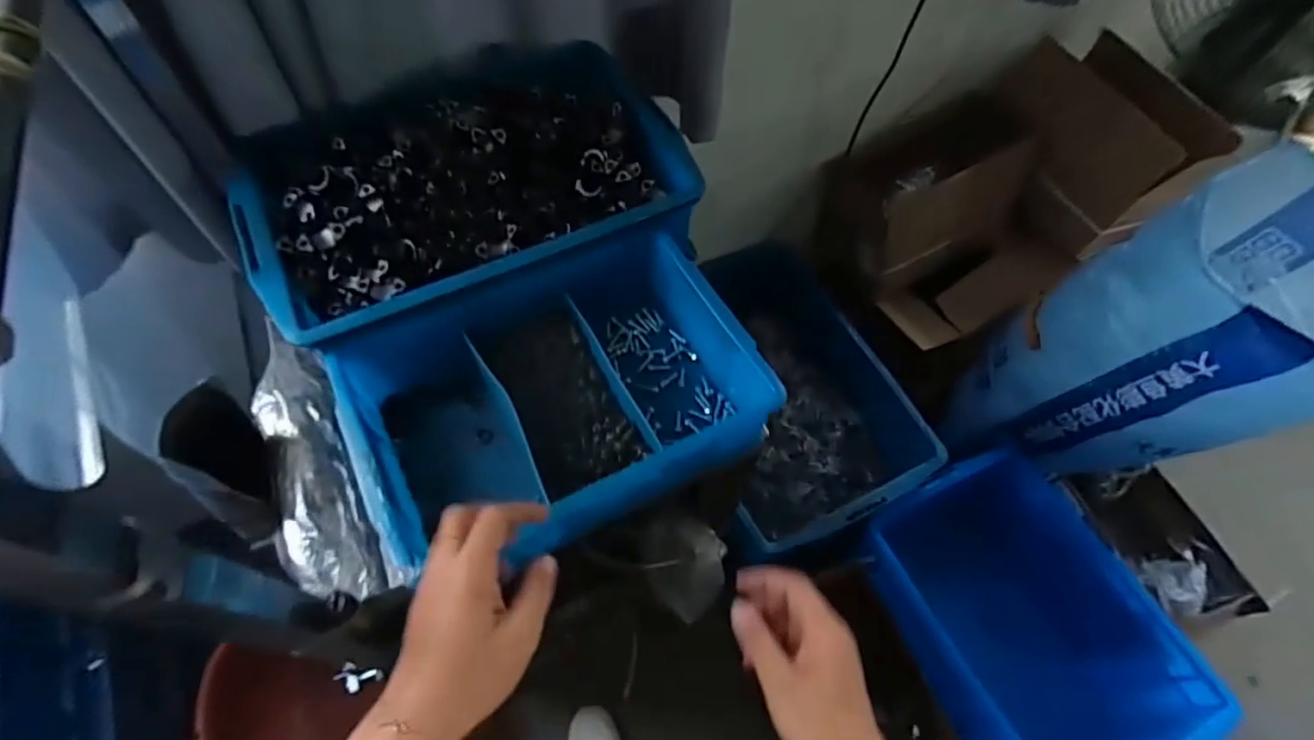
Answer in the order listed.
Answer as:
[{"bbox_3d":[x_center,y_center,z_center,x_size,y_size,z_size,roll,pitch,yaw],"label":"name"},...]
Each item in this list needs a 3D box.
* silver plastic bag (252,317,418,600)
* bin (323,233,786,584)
[{"bbox_3d":[-0.338,0.091,0.592,0.087,0.024,0.301,-28,63,-18],"label":"silver plastic bag"},{"bbox_3d":[-0.093,0.032,0.569,0.354,0.116,0.243,-24,62,-16],"label":"bin"}]

